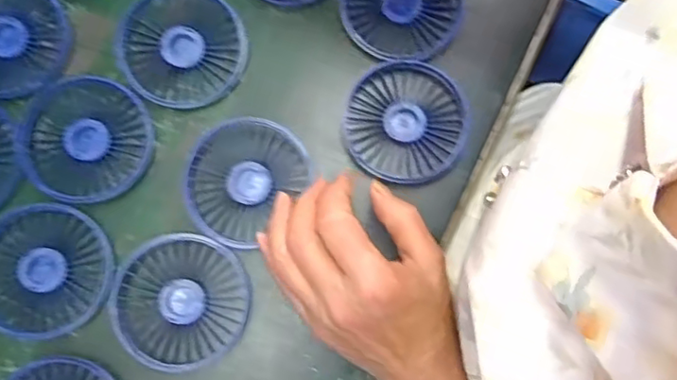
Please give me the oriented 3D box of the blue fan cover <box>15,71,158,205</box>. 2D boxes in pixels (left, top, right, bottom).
[{"bbox_3d":[-0.179,-0.037,0.430,0.091,0.014,0.087,28,81,5],"label":"blue fan cover"}]

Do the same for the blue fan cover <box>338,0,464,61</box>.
[{"bbox_3d":[0.047,-0.140,0.454,0.087,0.009,0.091,18,80,4],"label":"blue fan cover"}]

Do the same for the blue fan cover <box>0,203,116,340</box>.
[{"bbox_3d":[-0.200,0.054,0.414,0.089,0.013,0.086,3,79,1],"label":"blue fan cover"}]

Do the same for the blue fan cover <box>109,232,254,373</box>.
[{"bbox_3d":[-0.106,0.074,0.407,0.084,0.018,0.086,-12,80,-2],"label":"blue fan cover"}]

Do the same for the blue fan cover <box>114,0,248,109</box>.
[{"bbox_3d":[-0.113,-0.104,0.439,0.089,0.015,0.086,0,79,0],"label":"blue fan cover"}]

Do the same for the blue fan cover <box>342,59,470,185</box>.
[{"bbox_3d":[0.049,-0.048,0.440,0.084,0.019,0.089,18,80,4],"label":"blue fan cover"}]

